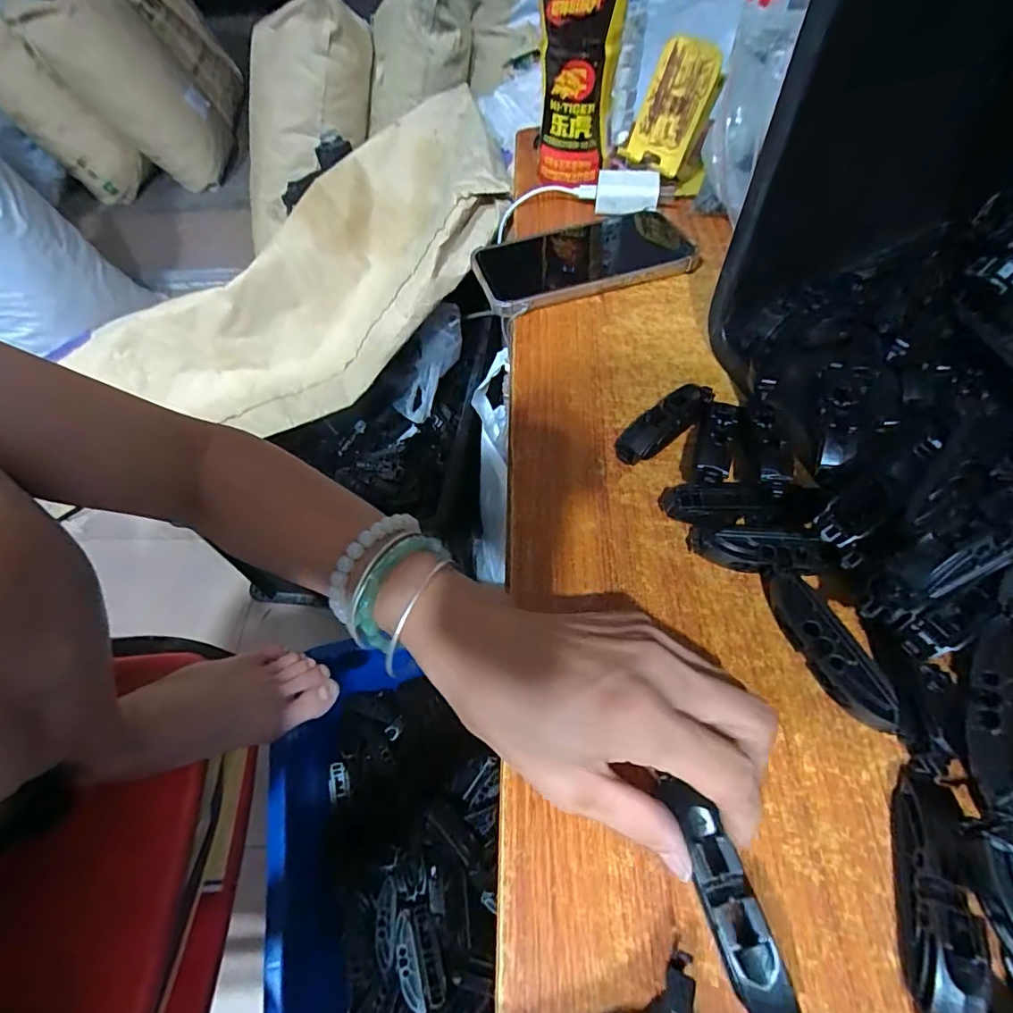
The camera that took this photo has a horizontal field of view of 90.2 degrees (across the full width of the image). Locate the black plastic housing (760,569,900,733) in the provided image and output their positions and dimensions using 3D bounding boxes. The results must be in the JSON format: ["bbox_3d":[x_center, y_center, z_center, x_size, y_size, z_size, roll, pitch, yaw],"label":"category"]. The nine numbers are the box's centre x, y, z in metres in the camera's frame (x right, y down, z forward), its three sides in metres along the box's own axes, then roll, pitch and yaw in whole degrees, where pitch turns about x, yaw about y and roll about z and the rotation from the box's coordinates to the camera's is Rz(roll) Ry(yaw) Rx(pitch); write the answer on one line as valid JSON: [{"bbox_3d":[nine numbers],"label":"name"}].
[{"bbox_3d":[0.140,0.061,0.224,0.017,0.019,0.074,-19,58,-9],"label":"black plastic housing"}]

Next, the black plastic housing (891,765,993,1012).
[{"bbox_3d":[0.150,0.135,0.175,0.021,0.015,0.076,15,59,13],"label":"black plastic housing"}]

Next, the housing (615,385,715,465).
[{"bbox_3d":[0.095,-0.050,0.303,0.074,0.018,0.020,-34,61,-17],"label":"housing"}]

